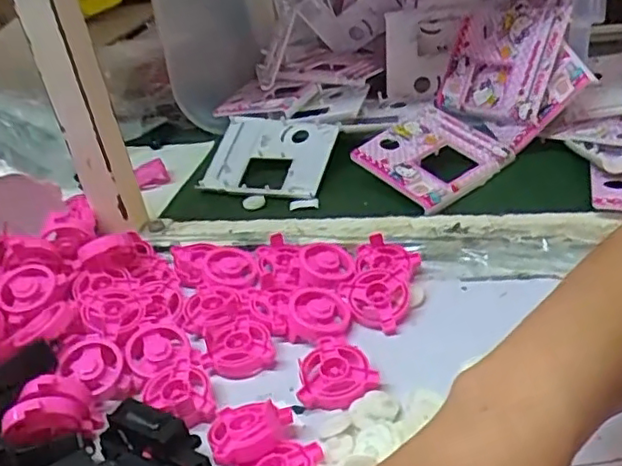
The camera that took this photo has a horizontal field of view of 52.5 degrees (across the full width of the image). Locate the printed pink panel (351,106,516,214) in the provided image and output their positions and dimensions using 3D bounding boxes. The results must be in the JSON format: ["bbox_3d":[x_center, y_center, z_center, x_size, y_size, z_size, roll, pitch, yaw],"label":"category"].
[{"bbox_3d":[0.123,-0.082,0.655,0.147,0.011,0.117,-31,52,-32],"label":"printed pink panel"}]

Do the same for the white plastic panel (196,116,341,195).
[{"bbox_3d":[-0.046,-0.093,0.723,0.144,0.008,0.119,5,50,20],"label":"white plastic panel"}]

